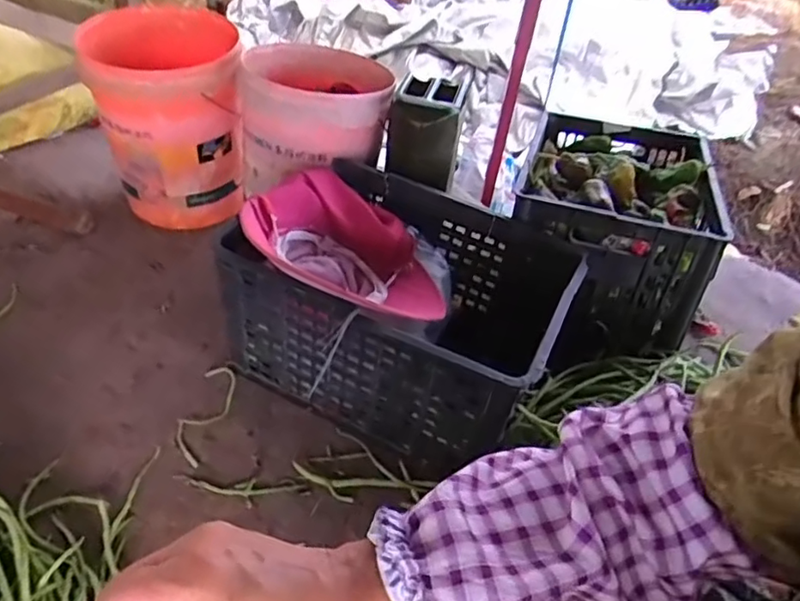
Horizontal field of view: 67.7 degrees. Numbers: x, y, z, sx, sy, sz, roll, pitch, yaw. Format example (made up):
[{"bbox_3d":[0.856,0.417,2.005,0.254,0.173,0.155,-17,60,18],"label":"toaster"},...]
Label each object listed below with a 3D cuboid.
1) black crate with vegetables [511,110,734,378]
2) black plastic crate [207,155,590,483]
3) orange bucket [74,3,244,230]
[{"bbox_3d":[0.425,-0.176,1.250,0.339,0.292,0.579,17,42,10],"label":"black crate with vegetables"},{"bbox_3d":[0.017,0.010,0.983,0.467,0.267,0.366,22,43,16],"label":"black plastic crate"},{"bbox_3d":[-0.470,-0.363,1.230,0.263,0.363,0.304,-12,45,-21],"label":"orange bucket"}]

